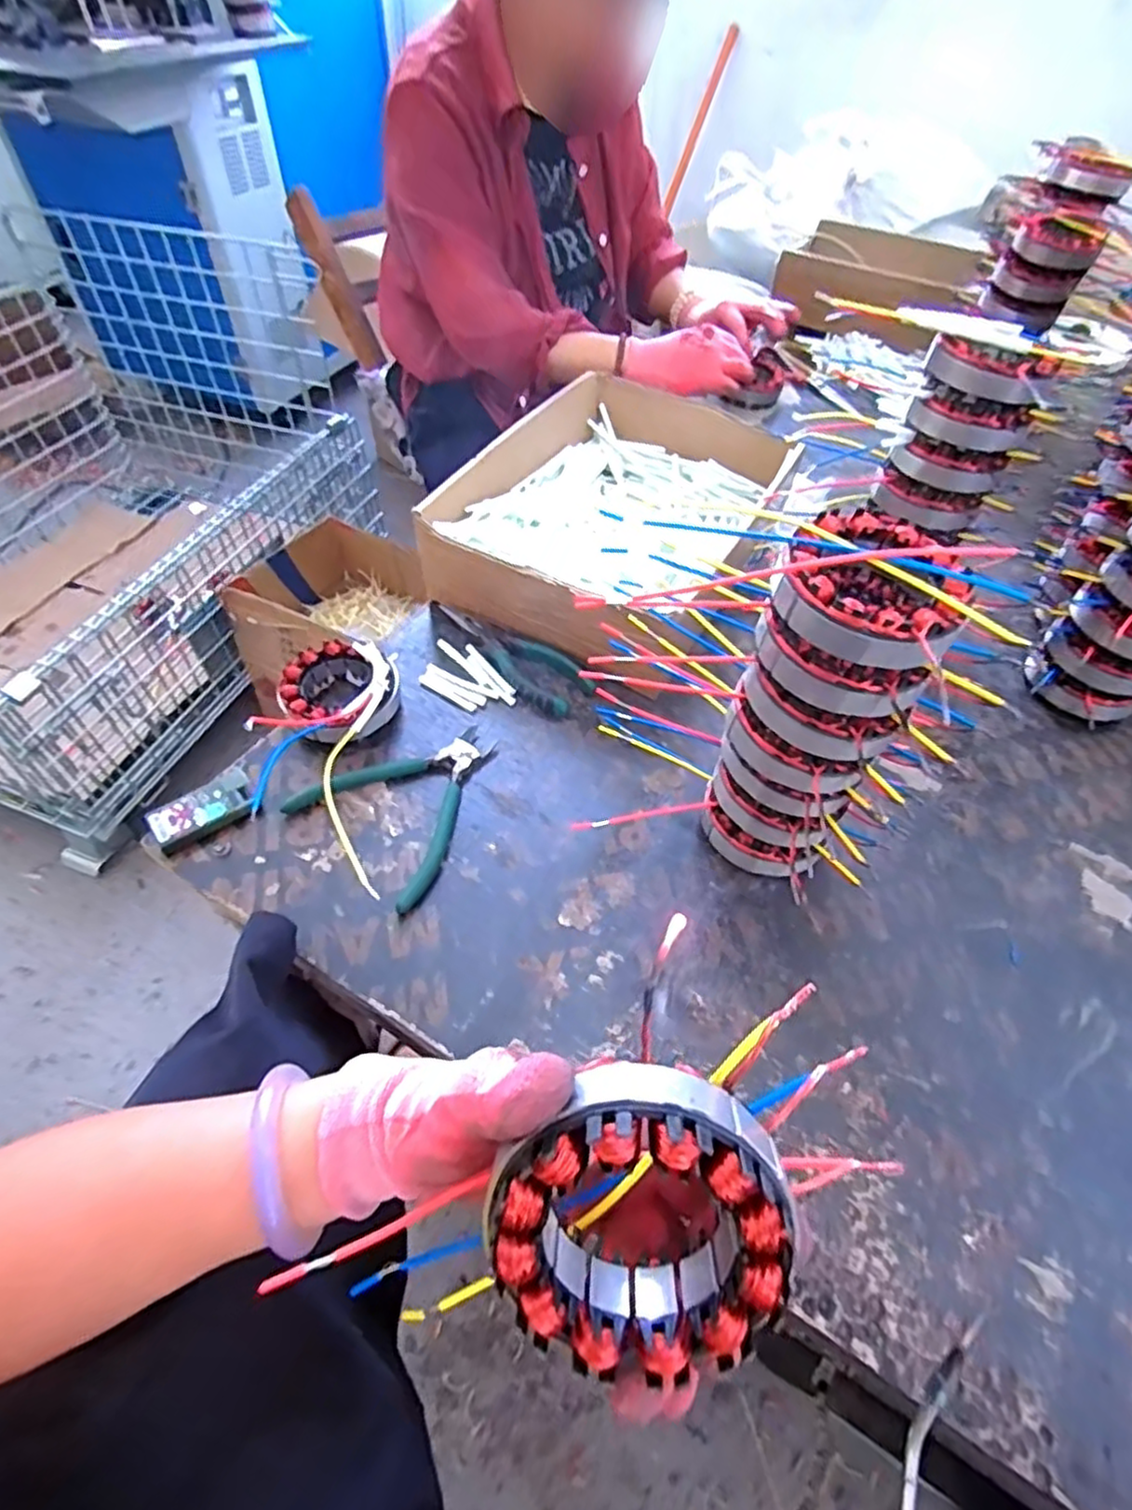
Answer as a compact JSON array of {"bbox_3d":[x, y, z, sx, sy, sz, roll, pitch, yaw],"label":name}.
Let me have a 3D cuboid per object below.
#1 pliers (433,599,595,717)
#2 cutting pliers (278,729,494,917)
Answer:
[{"bbox_3d":[-0.048,-0.090,0.589,0.158,0.011,0.061,36,59,23],"label":"pliers"},{"bbox_3d":[-0.102,0.028,0.484,0.115,0.013,0.137,36,59,23],"label":"cutting pliers"}]

